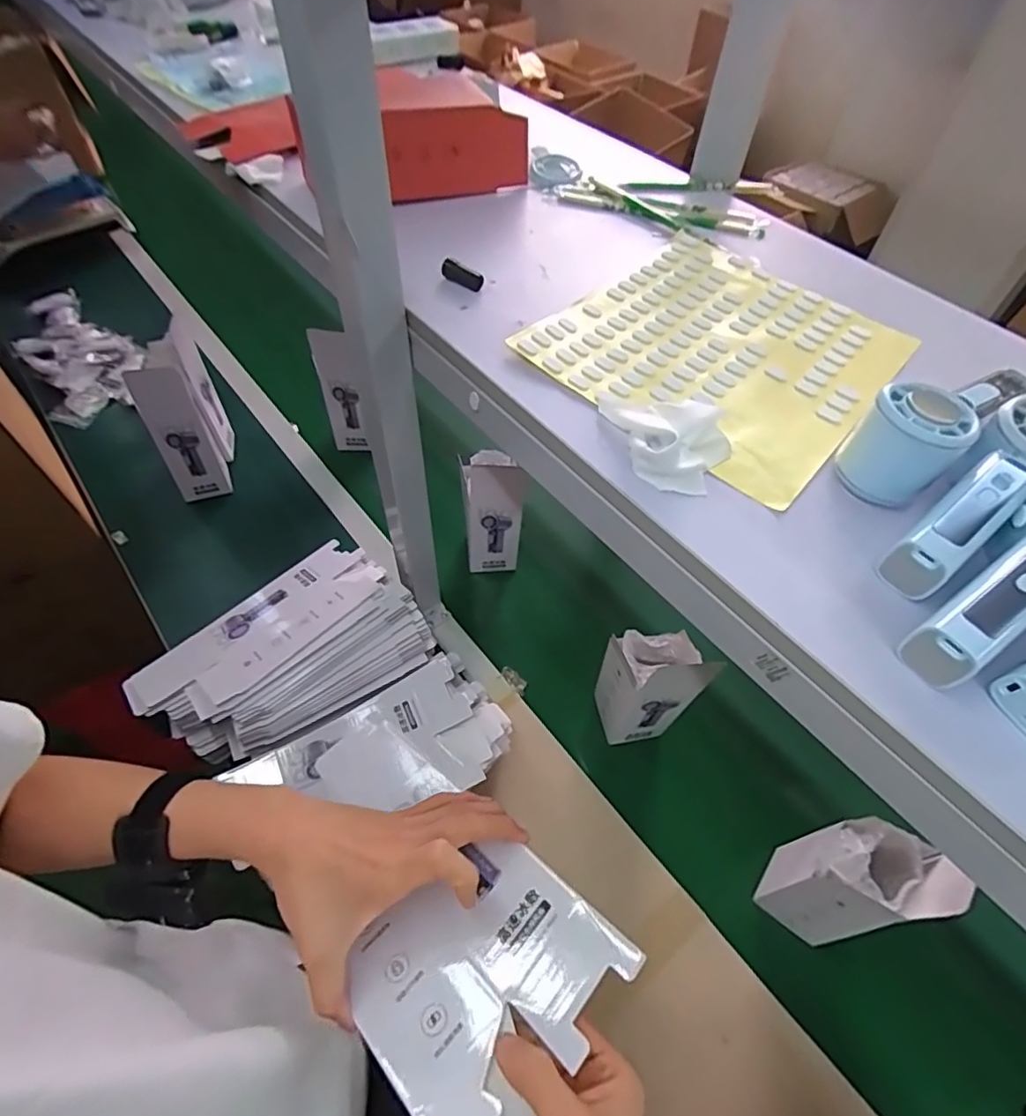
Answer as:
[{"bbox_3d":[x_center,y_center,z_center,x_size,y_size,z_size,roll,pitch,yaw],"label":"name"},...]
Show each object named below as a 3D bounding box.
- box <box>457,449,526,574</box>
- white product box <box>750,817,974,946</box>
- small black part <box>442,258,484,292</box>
[{"bbox_3d":[-0.029,-0.068,0.831,0.079,0.221,0.057,-1,55,-4],"label":"box"},{"bbox_3d":[0.323,0.306,0.564,0.075,0.217,0.082,32,59,18],"label":"white product box"},{"bbox_3d":[-0.043,-0.243,0.504,0.038,0.016,0.008,27,58,15],"label":"small black part"}]

